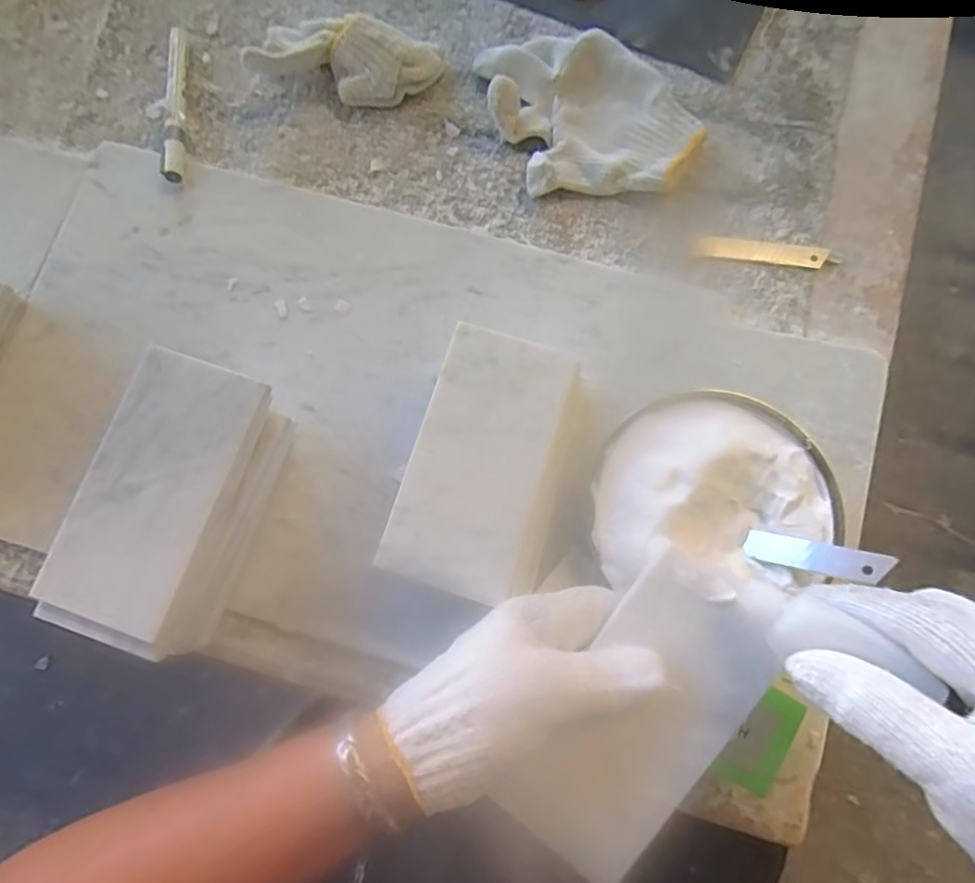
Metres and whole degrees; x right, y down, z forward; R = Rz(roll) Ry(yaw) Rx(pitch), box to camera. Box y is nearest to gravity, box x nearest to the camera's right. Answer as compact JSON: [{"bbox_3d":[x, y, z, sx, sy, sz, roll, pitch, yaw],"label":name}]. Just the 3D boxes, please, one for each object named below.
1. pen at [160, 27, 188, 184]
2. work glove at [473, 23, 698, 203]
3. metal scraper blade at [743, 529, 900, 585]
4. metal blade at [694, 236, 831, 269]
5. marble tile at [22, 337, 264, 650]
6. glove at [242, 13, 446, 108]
[{"bbox_3d":[-0.239,-0.261,0.461,0.014,0.014,0.141,-7,73,0],"label":"pen"},{"bbox_3d":[0.077,-0.245,0.449,0.155,0.032,0.120,0,78,1],"label":"work glove"},{"bbox_3d":[0.188,0.065,0.345,0.073,0.006,0.018,9,73,34],"label":"metal scraper blade"},{"bbox_3d":[0.201,-0.139,0.443,0.093,0.004,0.018,5,78,2],"label":"metal blade"},{"bbox_3d":[-0.186,0.025,0.336,0.072,0.010,0.147,20,80,3],"label":"marble tile"},{"bbox_3d":[-0.108,-0.288,0.458,0.141,0.042,0.056,9,78,3],"label":"glove"}]

